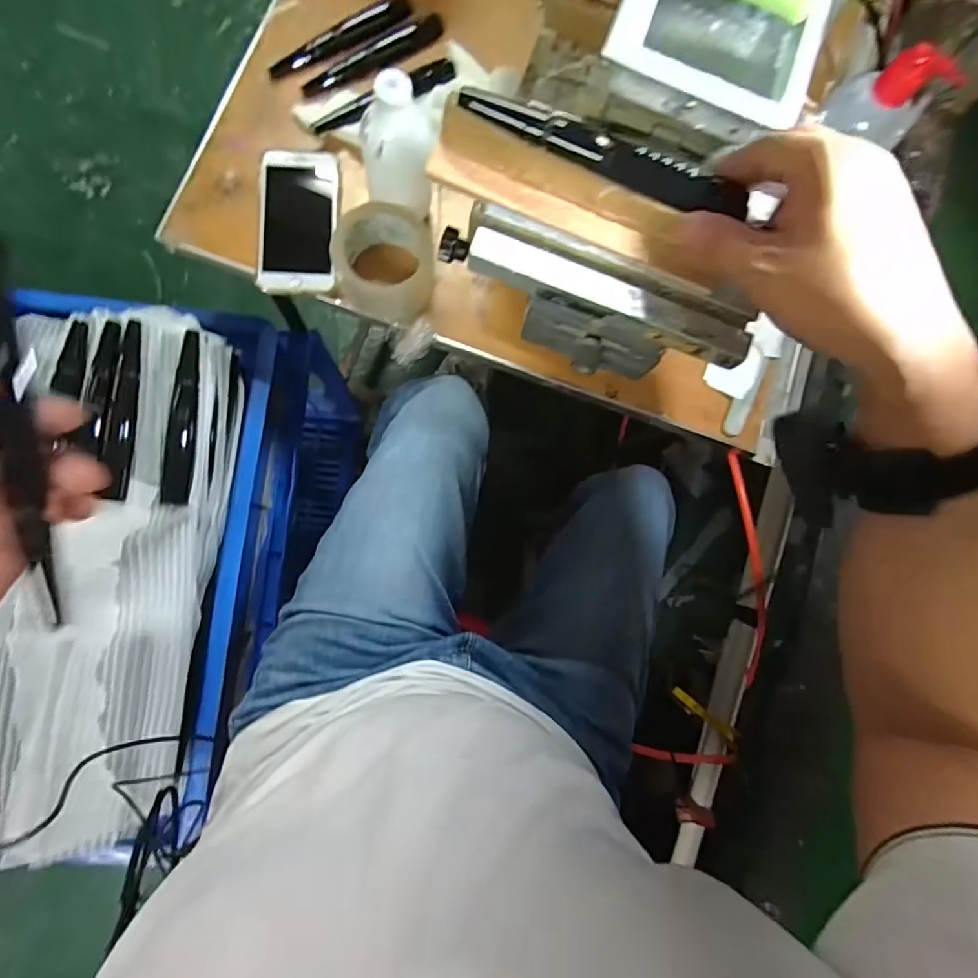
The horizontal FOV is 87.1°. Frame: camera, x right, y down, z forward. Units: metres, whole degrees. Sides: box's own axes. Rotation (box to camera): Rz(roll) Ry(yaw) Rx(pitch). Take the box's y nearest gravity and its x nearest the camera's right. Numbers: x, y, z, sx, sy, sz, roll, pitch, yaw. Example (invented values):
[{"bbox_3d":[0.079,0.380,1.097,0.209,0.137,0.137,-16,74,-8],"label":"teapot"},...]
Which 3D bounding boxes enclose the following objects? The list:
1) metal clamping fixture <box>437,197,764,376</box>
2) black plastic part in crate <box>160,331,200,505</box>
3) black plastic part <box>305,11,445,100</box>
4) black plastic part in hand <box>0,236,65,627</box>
[{"bbox_3d":[0.066,-0.130,0.373,0.210,0.096,0.053,19,81,-3],"label":"metal clamping fixture"},{"bbox_3d":[-0.310,-0.073,0.524,0.024,0.012,0.174,4,82,-5],"label":"black plastic part in crate"},{"bbox_3d":[-0.128,-0.483,0.569,0.174,0.007,0.036,-35,87,-9],"label":"black plastic part"},{"bbox_3d":[-0.216,-0.025,0.234,0.018,0.014,0.176,-6,96,-6],"label":"black plastic part in hand"}]

